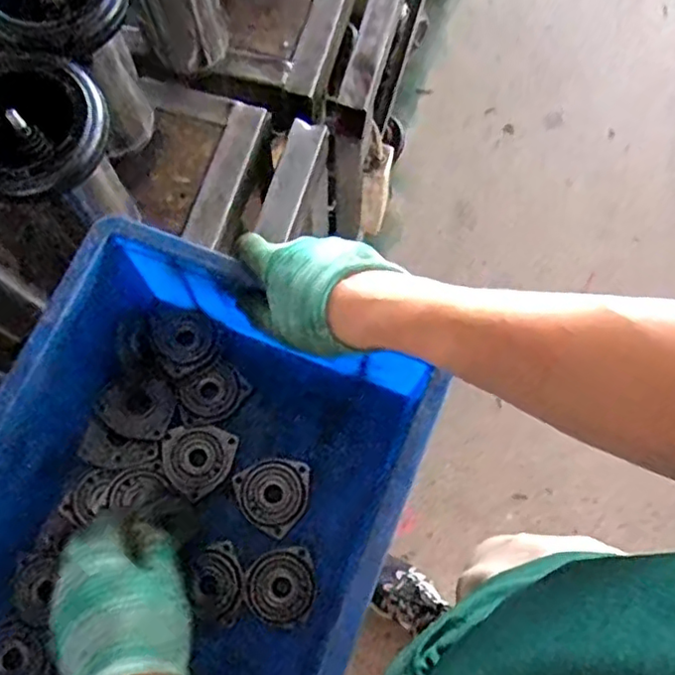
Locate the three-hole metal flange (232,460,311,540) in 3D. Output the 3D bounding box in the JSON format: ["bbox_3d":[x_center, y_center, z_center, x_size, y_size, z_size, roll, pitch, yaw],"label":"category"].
[{"bbox_3d":[-0.056,0.136,0.564,0.064,0.004,0.064,0,73,-1],"label":"three-hole metal flange"}]

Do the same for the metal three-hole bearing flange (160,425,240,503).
[{"bbox_3d":[-0.125,0.104,0.568,0.063,0.006,0.064,0,73,-1],"label":"metal three-hole bearing flange"}]

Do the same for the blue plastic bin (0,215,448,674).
[{"bbox_3d":[-0.131,0.146,0.489,0.291,0.138,0.393,21,74,6],"label":"blue plastic bin"}]

